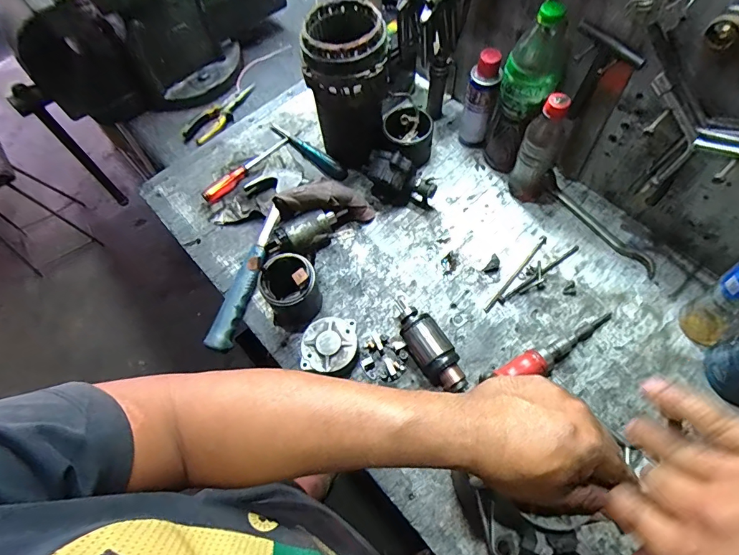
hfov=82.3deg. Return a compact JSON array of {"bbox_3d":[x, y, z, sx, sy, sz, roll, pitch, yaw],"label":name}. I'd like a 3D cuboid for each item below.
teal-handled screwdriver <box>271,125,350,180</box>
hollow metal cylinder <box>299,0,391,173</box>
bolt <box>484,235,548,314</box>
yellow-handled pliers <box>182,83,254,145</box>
[{"bbox_3d":[-0.114,-0.239,0.788,0.029,0.024,0.189,-41,69,-15],"label":"teal-handled screwdriver"},{"bbox_3d":[-0.037,-0.300,0.700,0.121,0.238,0.132,-10,65,-2],"label":"hollow metal cylinder"},{"bbox_3d":[0.232,-0.008,0.665,0.012,0.005,0.168,39,72,18],"label":"bolt"},{"bbox_3d":[-0.301,-0.336,0.878,0.060,0.020,0.187,35,71,17],"label":"yellow-handled pliers"}]

